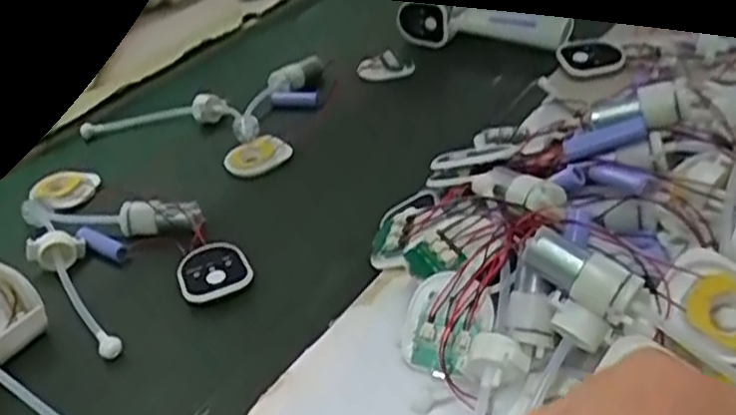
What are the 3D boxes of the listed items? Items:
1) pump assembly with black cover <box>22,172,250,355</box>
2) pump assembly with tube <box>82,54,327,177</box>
[{"bbox_3d":[-0.197,0.020,0.598,0.115,0.025,0.243,-29,42,-29],"label":"pump assembly with black cover"},{"bbox_3d":[-0.141,-0.102,0.752,0.195,0.033,0.179,10,39,21],"label":"pump assembly with tube"}]

